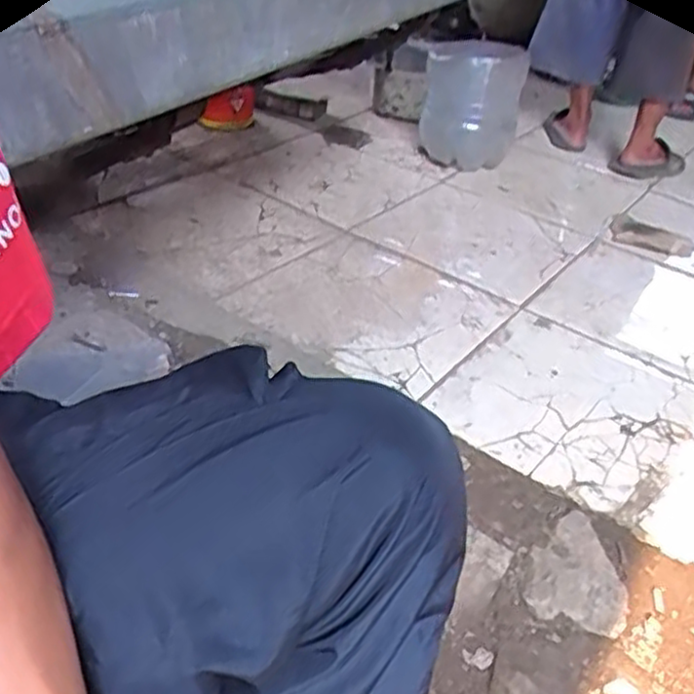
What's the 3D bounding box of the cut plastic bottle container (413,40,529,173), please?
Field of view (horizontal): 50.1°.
[{"bbox_3d":[0.275,-0.558,1.705,0.243,0.273,0.237,11,35,7],"label":"cut plastic bottle container"}]

